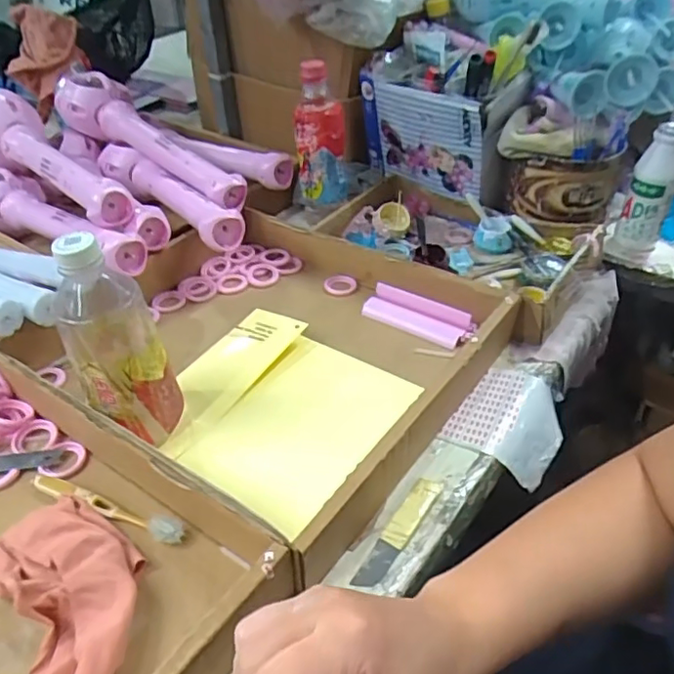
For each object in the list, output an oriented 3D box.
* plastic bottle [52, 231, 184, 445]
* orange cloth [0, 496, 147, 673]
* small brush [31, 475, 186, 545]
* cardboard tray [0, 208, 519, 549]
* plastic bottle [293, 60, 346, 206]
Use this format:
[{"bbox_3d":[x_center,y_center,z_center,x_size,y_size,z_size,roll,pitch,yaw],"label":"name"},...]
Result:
[{"bbox_3d":[-0.171,0.003,0.466,0.071,0.177,0.074,-17,41,-19],"label":"plastic bottle"},{"bbox_3d":[-0.178,0.173,0.384,0.104,0.034,0.169,-17,41,-19],"label":"orange cloth"},{"bbox_3d":[-0.175,0.125,0.453,0.137,0.014,0.018,15,41,19],"label":"small brush"},{"bbox_3d":[-0.073,-0.008,0.589,0.389,0.056,0.348,26,46,26],"label":"cardboard tray"},{"bbox_3d":[-0.019,-0.247,0.729,0.061,0.162,0.053,-1,39,0],"label":"plastic bottle"}]

